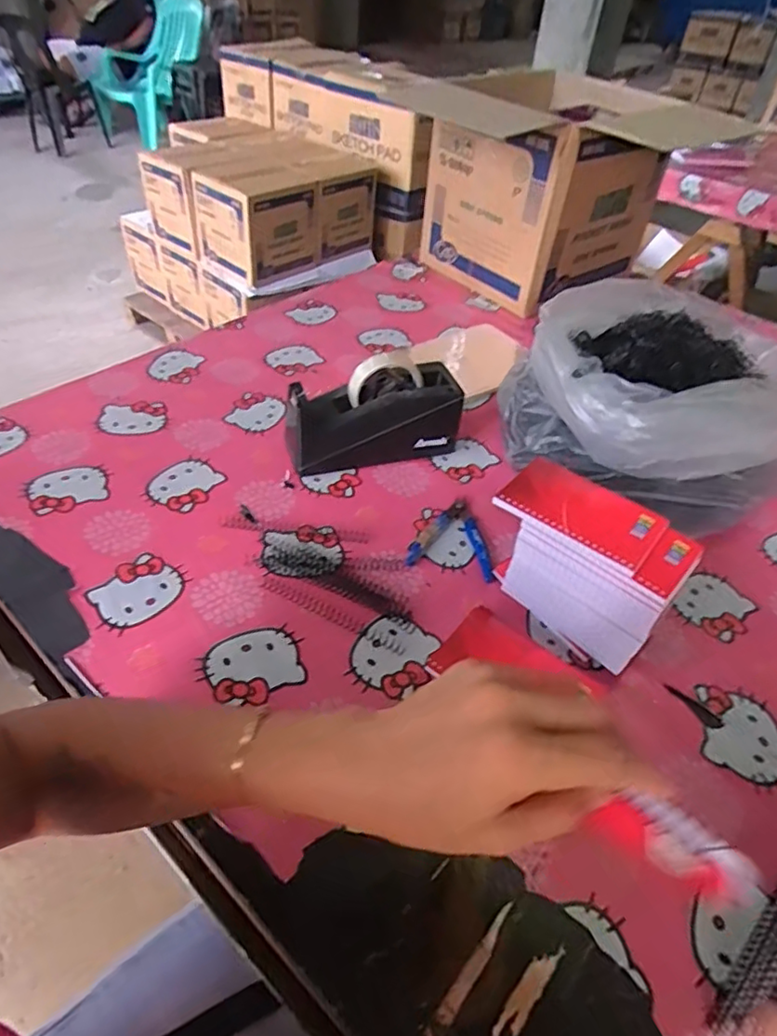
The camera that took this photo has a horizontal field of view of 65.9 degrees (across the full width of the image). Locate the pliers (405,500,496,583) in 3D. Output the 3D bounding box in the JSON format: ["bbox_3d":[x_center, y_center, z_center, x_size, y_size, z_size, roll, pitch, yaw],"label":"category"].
[{"bbox_3d":[0.071,0.019,0.639,0.088,0.007,0.098,10,45,6],"label":"pliers"}]

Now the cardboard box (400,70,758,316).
[{"bbox_3d":[0.259,-0.564,1.058,0.295,0.242,0.292,-28,53,-29],"label":"cardboard box"}]

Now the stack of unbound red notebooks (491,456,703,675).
[{"bbox_3d":[0.173,0.045,0.550,0.160,0.123,0.091,33,51,26],"label":"stack of unbound red notebooks"}]

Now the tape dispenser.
[{"bbox_3d":[-0.018,-0.121,0.699,0.197,0.105,0.072,-11,46,-16],"label":"tape dispenser"}]

